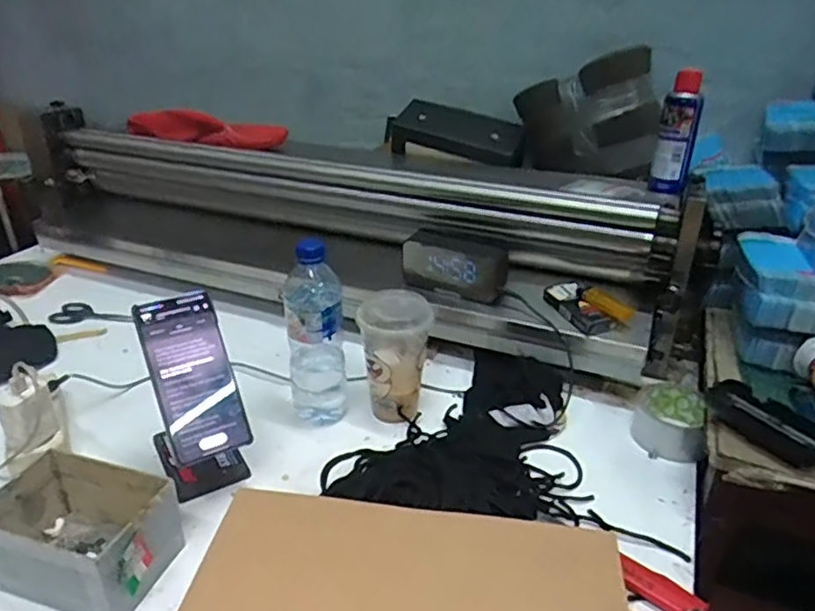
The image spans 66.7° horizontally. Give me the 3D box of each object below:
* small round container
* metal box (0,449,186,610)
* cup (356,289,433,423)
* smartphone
[{"bbox_3d":[0.310,0.138,0.732,0.080,0.044,0.087,13,30,21],"label":"small round container"},{"bbox_3d":[-0.288,0.202,0.550,0.155,0.077,0.102,10,29,16],"label":"metal box"},{"bbox_3d":[-0.014,0.058,0.756,0.081,0.145,0.094,3,28,4],"label":"cup"},{"bbox_3d":[-0.213,0.068,0.616,0.074,0.166,0.015,-18,-6,-31],"label":"smartphone"}]

